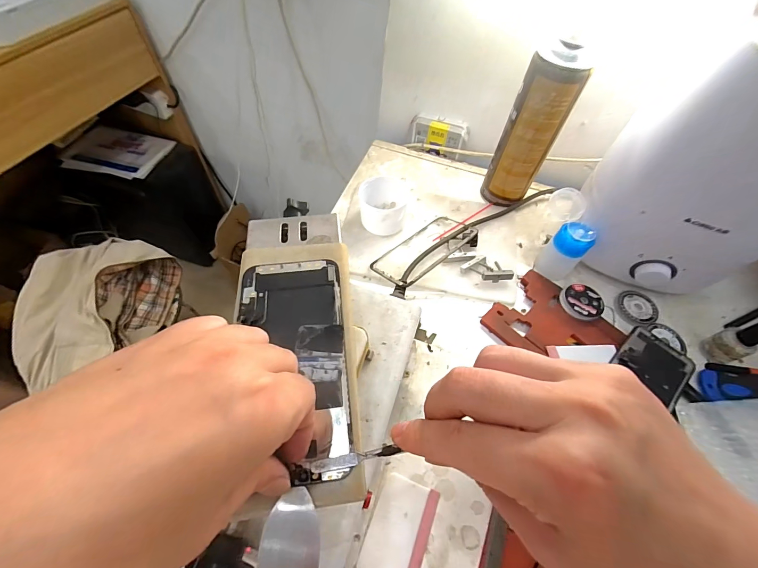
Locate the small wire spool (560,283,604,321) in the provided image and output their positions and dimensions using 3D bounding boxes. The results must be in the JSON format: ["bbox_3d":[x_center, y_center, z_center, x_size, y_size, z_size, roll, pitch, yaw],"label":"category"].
[{"bbox_3d":[0.249,0.021,0.411,0.054,0.011,0.049,-3,58,-5],"label":"small wire spool"}]

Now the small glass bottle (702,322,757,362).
[{"bbox_3d":[0.393,0.057,0.358,0.025,0.083,0.031,-16,60,-13],"label":"small glass bottle"}]

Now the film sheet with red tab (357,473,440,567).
[{"bbox_3d":[0.018,0.214,0.290,0.049,0.004,0.079,20,59,9],"label":"film sheet with red tab"}]

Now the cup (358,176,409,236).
[{"bbox_3d":[0.009,-0.108,0.459,0.068,0.041,0.075,-3,58,-5],"label":"cup"}]

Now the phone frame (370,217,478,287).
[{"bbox_3d":[0.062,-0.046,0.439,0.150,0.013,0.073,-34,46,-24],"label":"phone frame"}]

